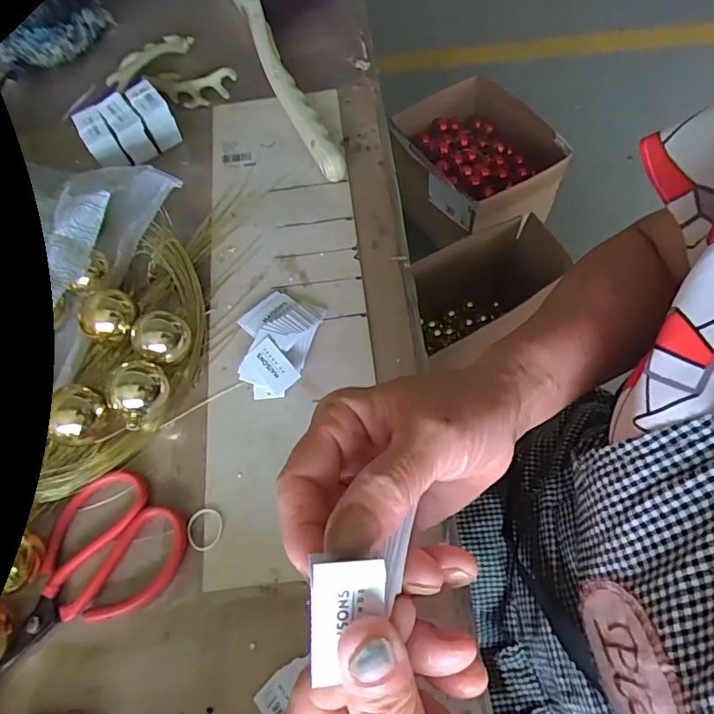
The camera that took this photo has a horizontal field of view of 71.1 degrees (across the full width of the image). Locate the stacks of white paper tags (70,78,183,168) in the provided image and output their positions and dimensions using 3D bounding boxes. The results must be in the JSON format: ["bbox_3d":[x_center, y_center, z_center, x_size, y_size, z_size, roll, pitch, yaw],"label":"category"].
[{"bbox_3d":[-0.195,-0.194,0.421,0.070,0.041,0.040,-35,67,-13],"label":"stacks of white paper tags"}]

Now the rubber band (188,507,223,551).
[{"bbox_3d":[-0.091,0.102,0.297,0.021,0.004,0.024,1,64,4],"label":"rubber band"}]

